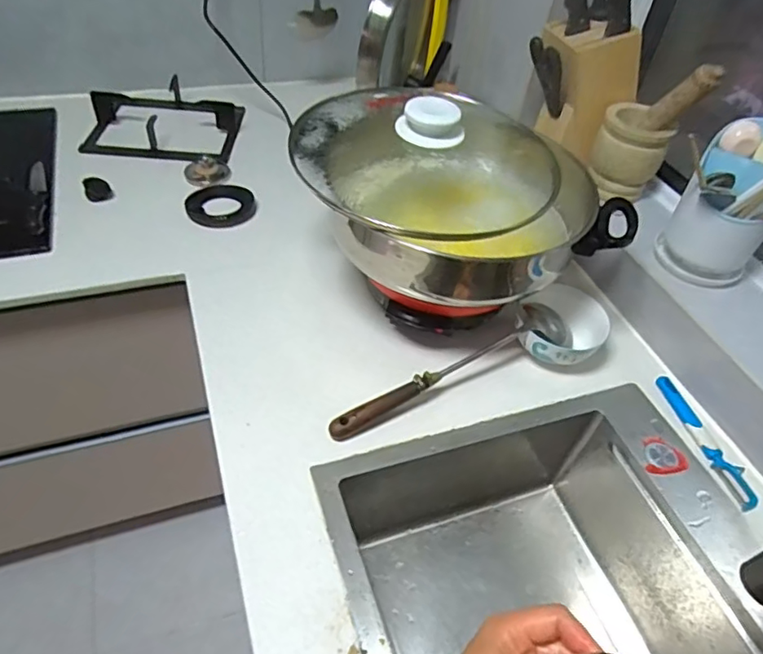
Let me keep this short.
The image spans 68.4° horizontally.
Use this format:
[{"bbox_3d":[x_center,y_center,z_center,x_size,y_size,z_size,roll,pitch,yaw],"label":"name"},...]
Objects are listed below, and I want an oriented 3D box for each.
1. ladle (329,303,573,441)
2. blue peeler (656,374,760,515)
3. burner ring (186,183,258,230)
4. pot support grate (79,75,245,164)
[{"bbox_3d":[0.101,0.063,0.702,0.345,0.066,0.078,-24,53,-27],"label":"ladle"},{"bbox_3d":[0.405,0.138,0.700,0.036,0.014,0.193,-3,47,-10],"label":"blue peeler"},{"bbox_3d":[-0.274,-0.209,0.955,0.113,0.010,0.121,4,46,-4],"label":"burner ring"},{"bbox_3d":[-0.421,-0.406,1.094,0.276,0.049,0.226,3,46,-4],"label":"pot support grate"}]

